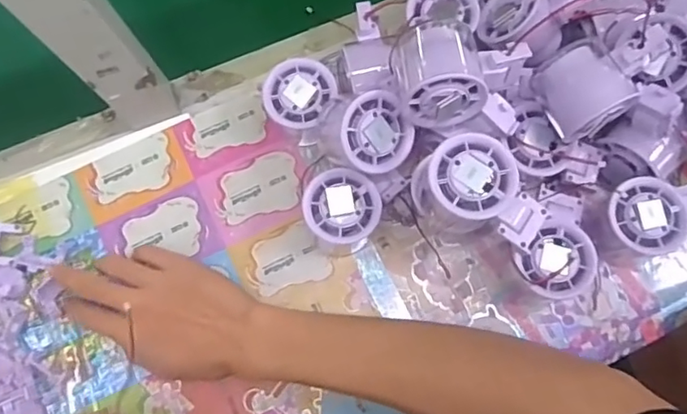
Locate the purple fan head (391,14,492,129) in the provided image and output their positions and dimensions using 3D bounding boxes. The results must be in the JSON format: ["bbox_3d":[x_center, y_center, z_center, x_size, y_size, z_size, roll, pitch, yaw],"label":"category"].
[{"bbox_3d":[0.068,-0.094,0.416,0.058,0.066,0.070,-5,75,1],"label":"purple fan head"}]

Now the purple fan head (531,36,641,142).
[{"bbox_3d":[0.173,-0.084,0.421,0.054,0.050,0.062,-27,75,-5],"label":"purple fan head"}]

